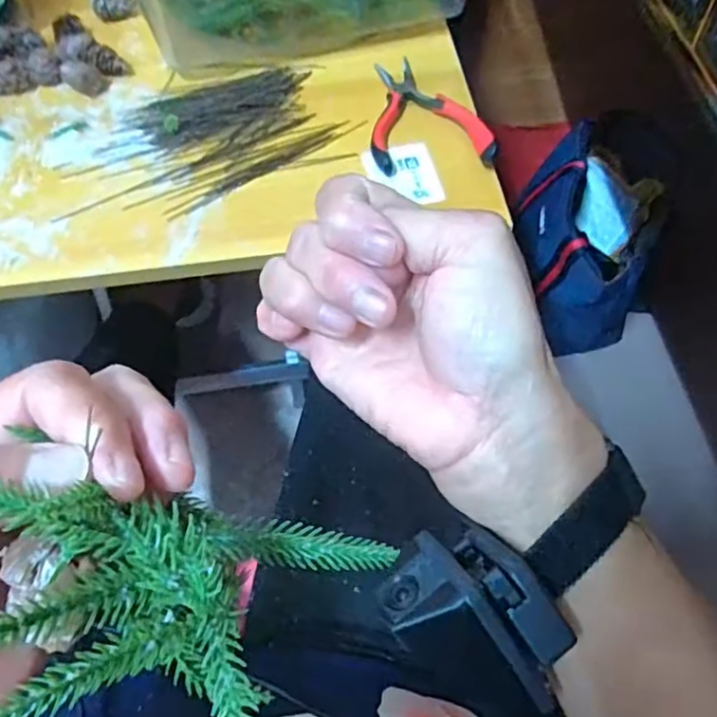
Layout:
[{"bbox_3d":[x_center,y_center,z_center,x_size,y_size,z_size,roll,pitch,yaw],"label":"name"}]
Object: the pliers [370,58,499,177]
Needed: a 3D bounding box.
[{"bbox_3d":[0.052,-0.195,0.482,0.087,0.019,0.124,-3,62,0],"label":"pliers"}]

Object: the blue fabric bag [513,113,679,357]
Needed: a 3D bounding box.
[{"bbox_3d":[0.315,-0.164,0.878,0.186,0.220,0.255,14,63,9],"label":"blue fabric bag"}]

